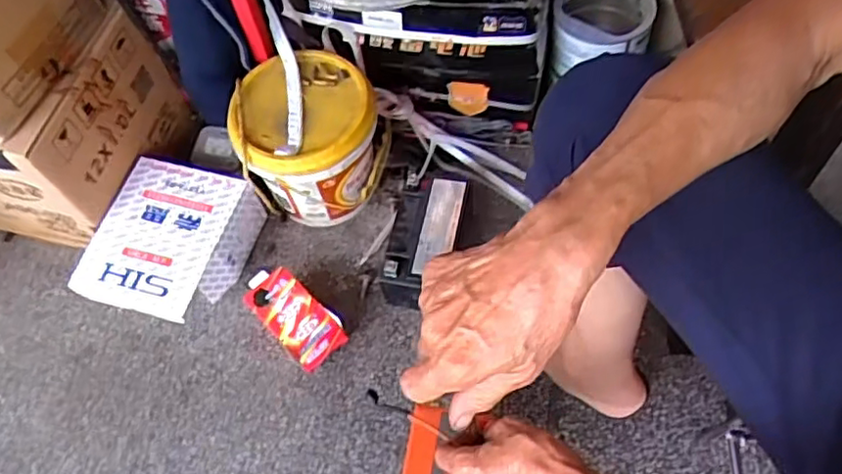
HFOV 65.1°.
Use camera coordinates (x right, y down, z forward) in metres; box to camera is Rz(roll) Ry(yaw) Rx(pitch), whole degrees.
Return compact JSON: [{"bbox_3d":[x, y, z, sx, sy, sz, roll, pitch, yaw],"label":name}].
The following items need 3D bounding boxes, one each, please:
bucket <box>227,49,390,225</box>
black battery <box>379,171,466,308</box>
[{"bbox_3d":[-0.135,-0.119,0.854,0.180,0.161,0.166,-6,61,0],"label":"bucket"},{"bbox_3d":[0.005,0.010,0.821,0.081,0.103,0.156,9,62,8],"label":"black battery"}]

